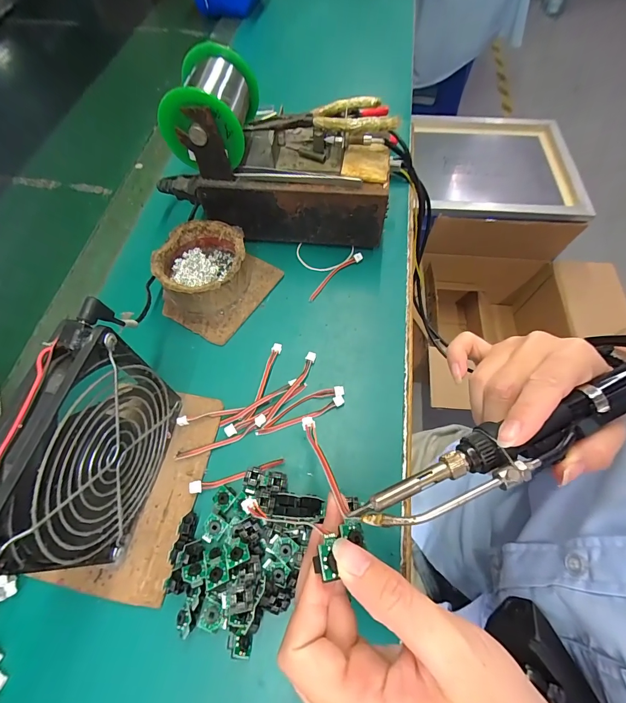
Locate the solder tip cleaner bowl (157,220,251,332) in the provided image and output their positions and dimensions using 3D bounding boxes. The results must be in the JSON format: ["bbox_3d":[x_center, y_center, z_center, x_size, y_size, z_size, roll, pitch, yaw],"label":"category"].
[{"bbox_3d":[-0.104,-0.083,0.338,0.081,0.041,0.084,0,62,1],"label":"solder tip cleaner bowl"}]

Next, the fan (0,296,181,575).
[{"bbox_3d":[-0.130,0.057,0.215,0.027,0.131,0.126,10,63,6],"label":"fan"}]

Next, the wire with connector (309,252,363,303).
[{"bbox_3d":[0.022,-0.078,0.355,0.074,0.008,0.011,-40,68,-18],"label":"wire with connector"}]

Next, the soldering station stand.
[{"bbox_3d":[-0.037,-0.190,0.344,0.219,0.134,0.107,3,62,2],"label":"soldering station stand"}]

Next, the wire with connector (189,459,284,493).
[{"bbox_3d":[-0.056,0.092,0.263,0.069,0.007,0.008,-15,63,-7],"label":"wire with connector"}]

